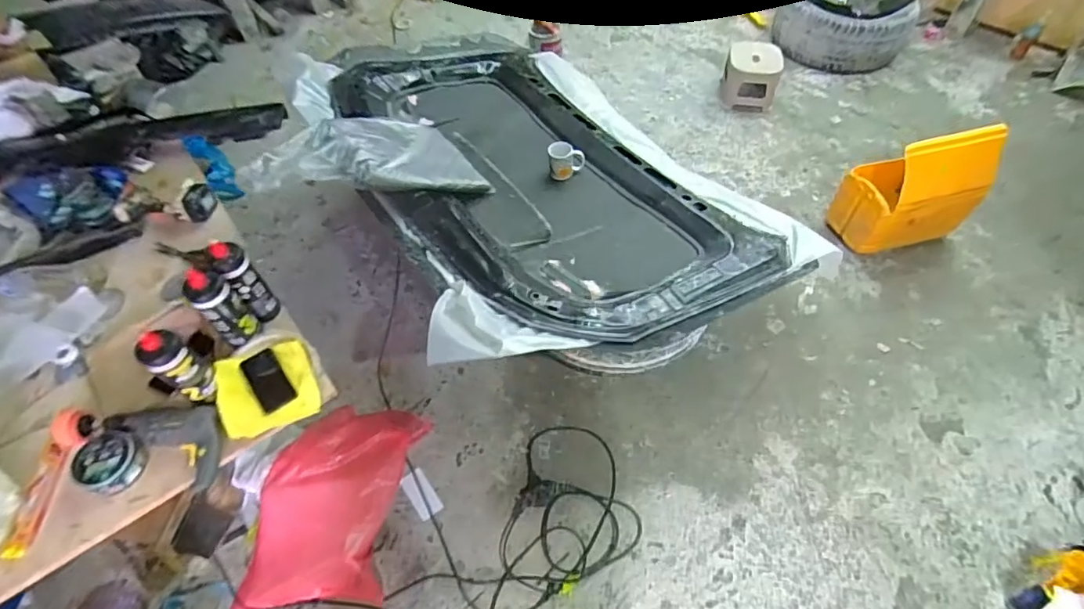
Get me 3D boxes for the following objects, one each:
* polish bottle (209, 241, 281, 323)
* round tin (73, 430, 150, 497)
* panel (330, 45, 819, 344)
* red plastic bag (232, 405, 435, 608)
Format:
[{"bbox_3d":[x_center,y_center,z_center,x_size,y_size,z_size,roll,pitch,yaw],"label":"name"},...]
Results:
[{"bbox_3d":[-0.722,-0.054,1.259,0.080,0.244,0.077,-40,63,-22],"label":"polish bottle"},{"bbox_3d":[-0.939,0.346,1.118,0.133,0.048,0.124,-1,56,2],"label":"round tin"},{"bbox_3d":[-0.095,-0.437,1.670,0.900,0.148,1.641,-25,55,-30],"label":"panel"},{"bbox_3d":[-0.569,0.528,1.400,0.358,0.144,0.535,3,56,8],"label":"red plastic bag"}]

